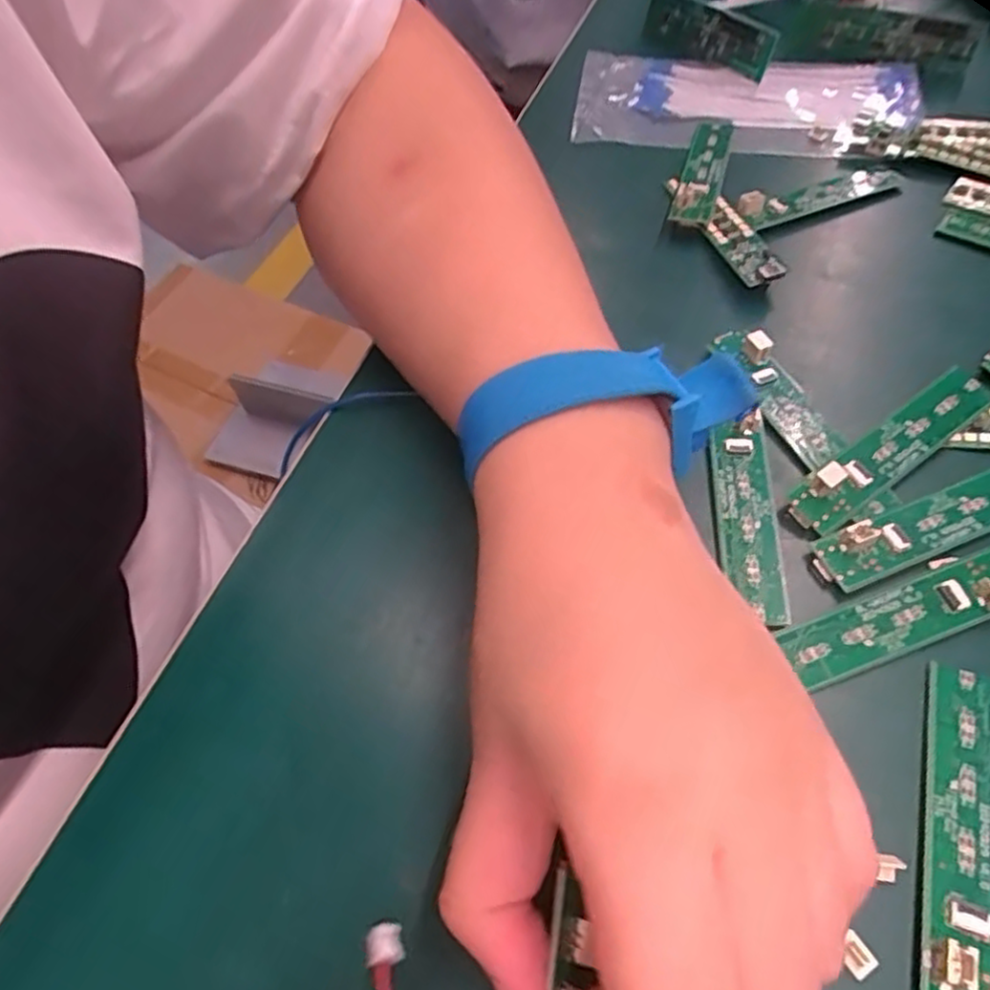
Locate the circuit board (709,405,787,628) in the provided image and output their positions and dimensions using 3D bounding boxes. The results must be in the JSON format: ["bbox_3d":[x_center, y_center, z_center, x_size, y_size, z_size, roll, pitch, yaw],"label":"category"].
[{"bbox_3d":[0.076,0.005,0.215,0.018,0.006,0.065,2,60,6],"label":"circuit board"}]

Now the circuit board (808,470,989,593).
[{"bbox_3d":[0.131,0.006,0.208,0.082,0.008,0.017,-20,58,-11],"label":"circuit board"}]

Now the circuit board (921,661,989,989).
[{"bbox_3d":[0.110,0.078,0.163,0.017,0.008,0.083,17,58,13],"label":"circuit board"}]

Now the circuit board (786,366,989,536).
[{"bbox_3d":[0.124,-0.016,0.220,0.081,0.011,0.016,-32,61,-18],"label":"circuit board"}]

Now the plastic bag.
[{"bbox_3d":[0.119,-0.195,0.345,0.158,0.011,0.080,7,57,9],"label":"plastic bag"}]

